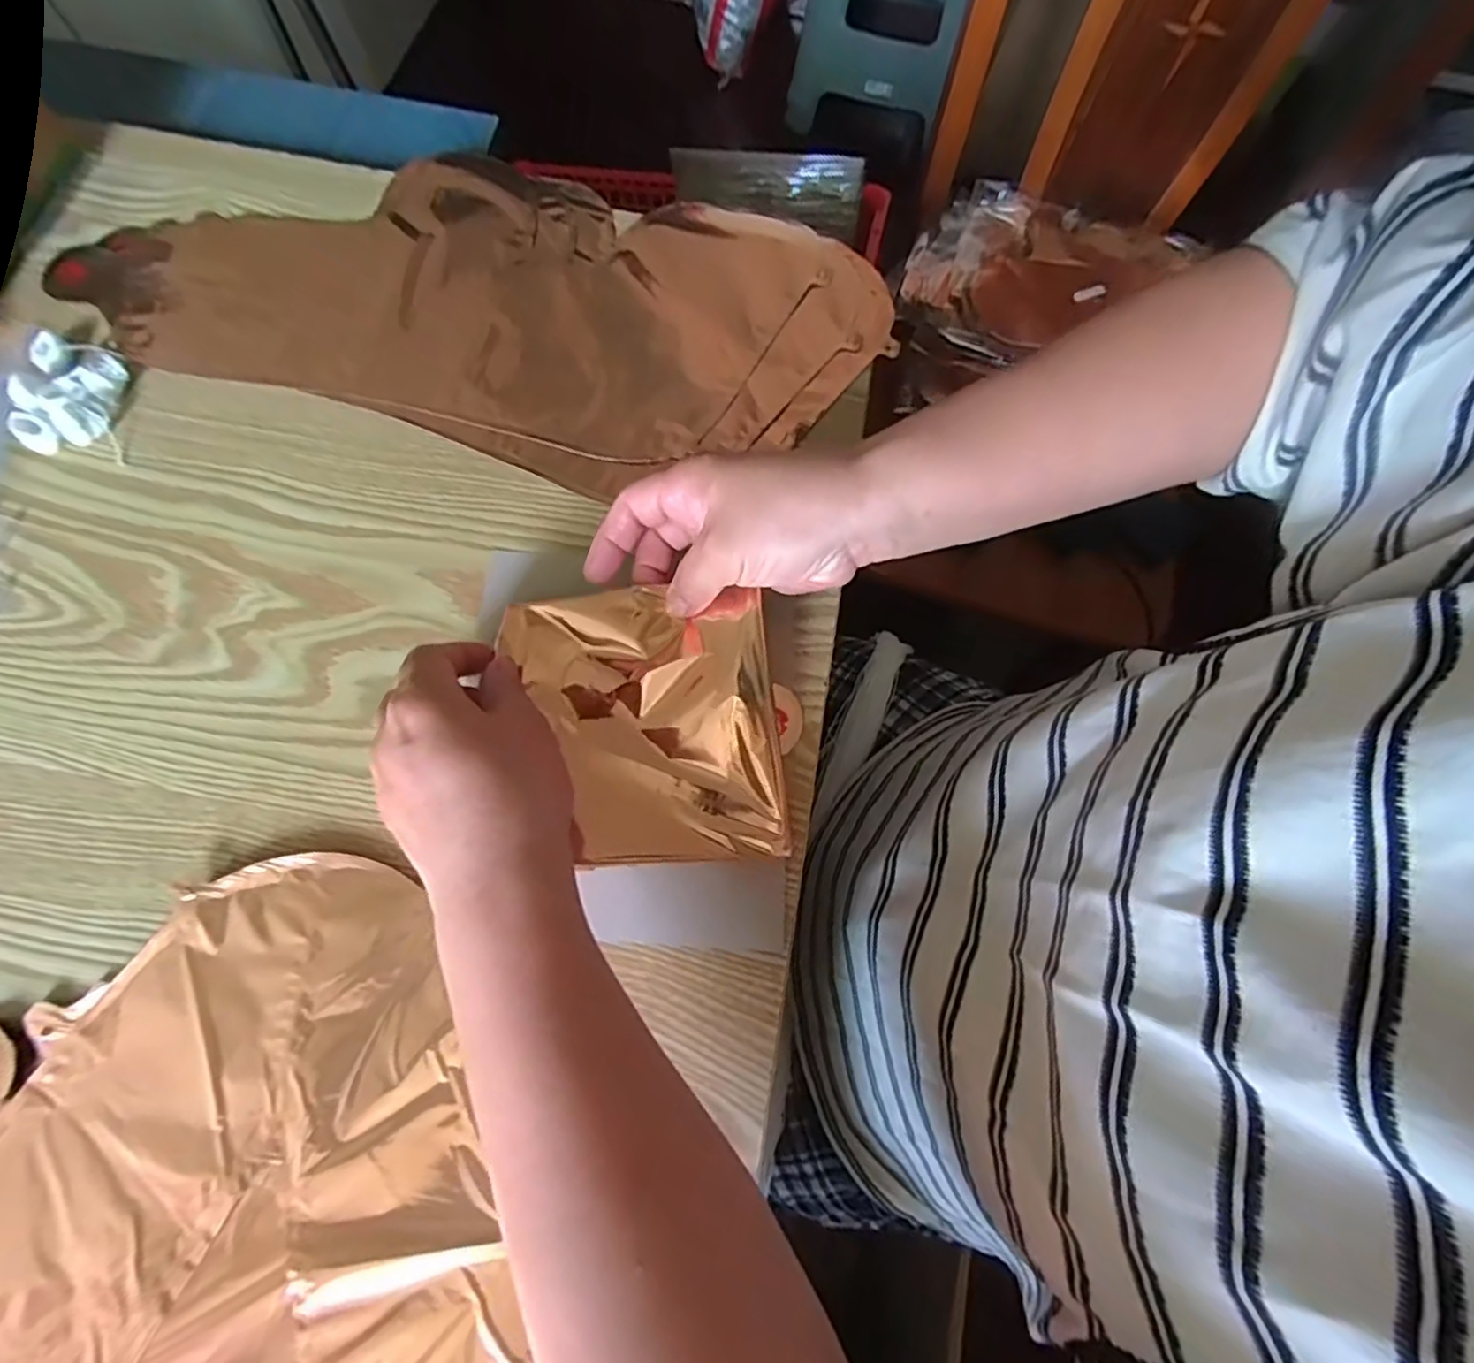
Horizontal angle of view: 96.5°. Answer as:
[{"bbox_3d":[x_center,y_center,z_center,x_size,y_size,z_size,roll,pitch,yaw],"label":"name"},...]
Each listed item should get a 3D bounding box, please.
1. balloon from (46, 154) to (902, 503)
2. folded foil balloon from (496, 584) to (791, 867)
[{"bbox_3d":[-0.150,-0.235,0.397,0.461,0.011,0.214,12,74,2],"label":"balloon"},{"bbox_3d":[-0.043,0.018,0.308,0.121,0.015,0.130,-6,74,-4],"label":"folded foil balloon"}]

